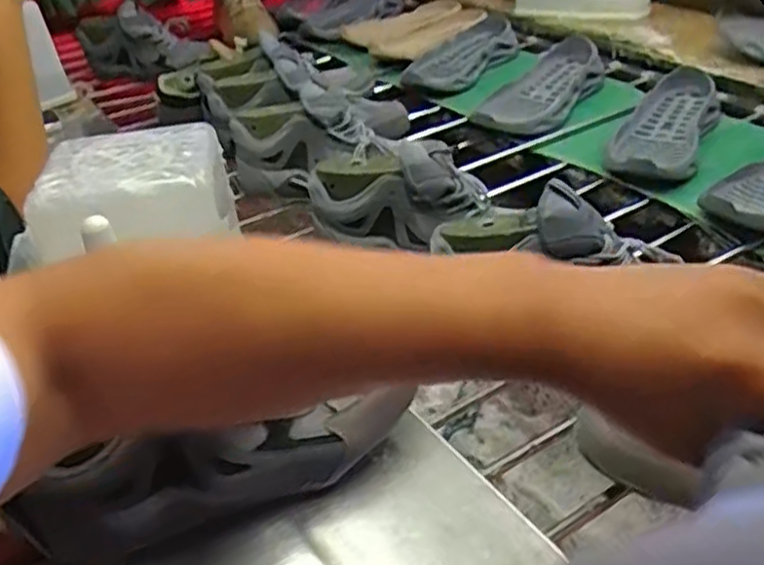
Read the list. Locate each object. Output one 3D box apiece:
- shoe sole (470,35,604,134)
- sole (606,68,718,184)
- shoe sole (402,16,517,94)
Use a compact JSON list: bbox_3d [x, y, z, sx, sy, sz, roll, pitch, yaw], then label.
[{"bbox_3d":[0.262,-0.312,1.157,0.129,0.066,0.290,19,43,31],"label":"shoe sole"},{"bbox_3d":[0.396,-0.215,1.007,0.117,0.058,0.289,14,41,26],"label":"sole"},{"bbox_3d":[0.150,-0.412,1.317,0.120,0.054,0.297,17,42,30],"label":"shoe sole"}]

